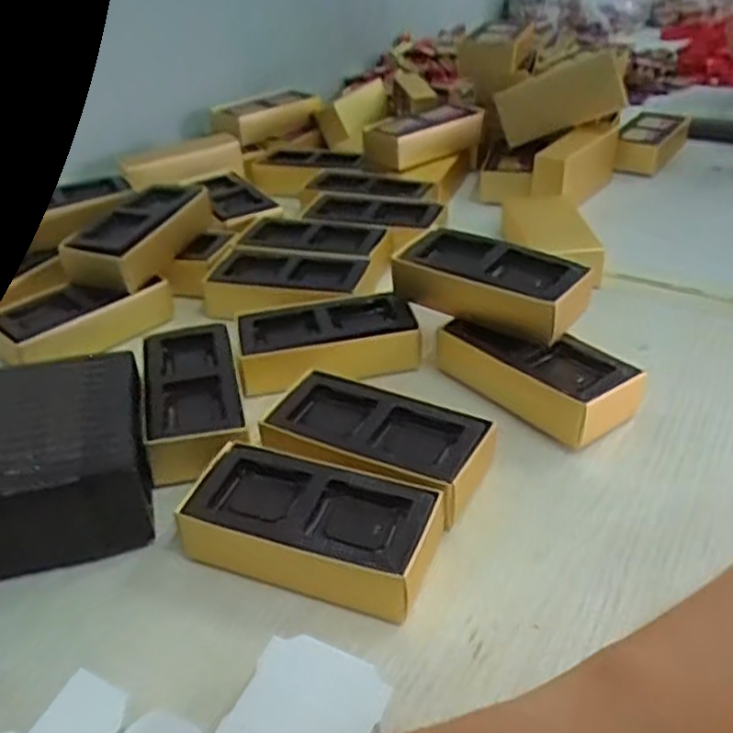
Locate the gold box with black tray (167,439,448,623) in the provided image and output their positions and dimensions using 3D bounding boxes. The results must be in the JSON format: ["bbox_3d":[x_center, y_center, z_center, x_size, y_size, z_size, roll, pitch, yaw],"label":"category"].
[{"bbox_3d":[-0.025,0.077,0.348,0.118,0.033,0.057,9,36,18],"label":"gold box with black tray"}]

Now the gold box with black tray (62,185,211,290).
[{"bbox_3d":[-0.169,-0.097,0.551,0.062,0.039,0.121,14,38,24],"label":"gold box with black tray"}]

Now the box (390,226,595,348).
[{"bbox_3d":[0.080,-0.051,0.465,0.120,0.041,0.050,21,41,32],"label":"box"}]

